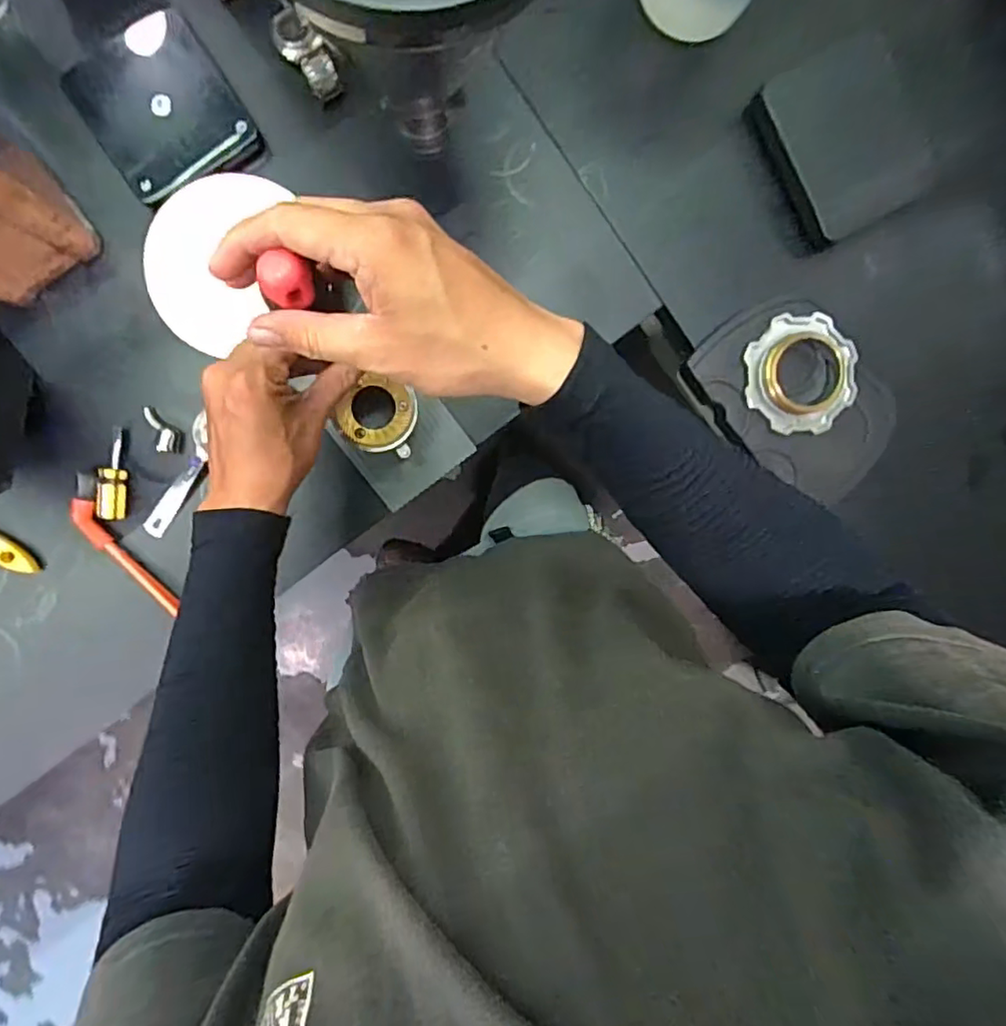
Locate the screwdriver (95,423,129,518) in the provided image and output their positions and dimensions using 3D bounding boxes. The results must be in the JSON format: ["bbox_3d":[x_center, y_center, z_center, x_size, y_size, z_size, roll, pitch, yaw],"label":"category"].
[{"bbox_3d":[-0.347,-0.035,0.521,0.026,0.016,0.081,6,95,-7],"label":"screwdriver"}]

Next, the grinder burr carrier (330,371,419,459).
[{"bbox_3d":[-0.108,-0.084,0.503,0.066,0.016,0.062,12,92,-6],"label":"grinder burr carrier"}]

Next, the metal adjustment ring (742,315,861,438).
[{"bbox_3d":[0.286,-0.132,0.563,0.102,0.021,0.108,-1,95,-6],"label":"metal adjustment ring"}]

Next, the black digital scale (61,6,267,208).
[{"bbox_3d":[-0.288,-0.342,0.501,0.116,0.019,0.131,-34,98,-2],"label":"black digital scale"}]

